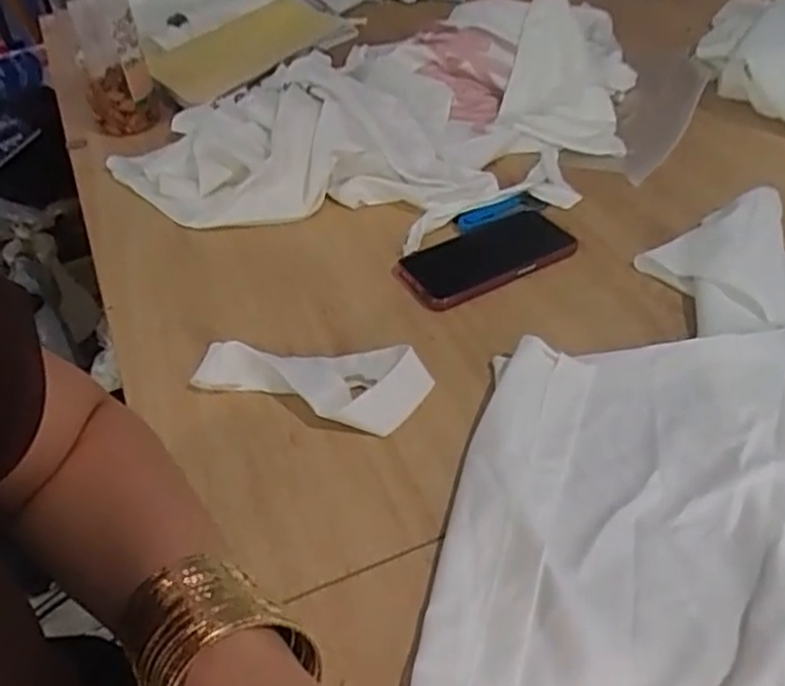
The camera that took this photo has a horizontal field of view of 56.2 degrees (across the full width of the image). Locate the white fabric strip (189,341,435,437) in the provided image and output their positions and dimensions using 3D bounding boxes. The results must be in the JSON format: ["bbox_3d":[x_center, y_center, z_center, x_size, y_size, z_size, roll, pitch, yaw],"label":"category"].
[{"bbox_3d":[-0.068,0.027,0.587,0.186,0.031,0.070,7,45,12],"label":"white fabric strip"}]

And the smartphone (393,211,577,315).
[{"bbox_3d":[0.089,-0.084,0.705,0.170,0.014,0.089,-21,46,-16],"label":"smartphone"}]

